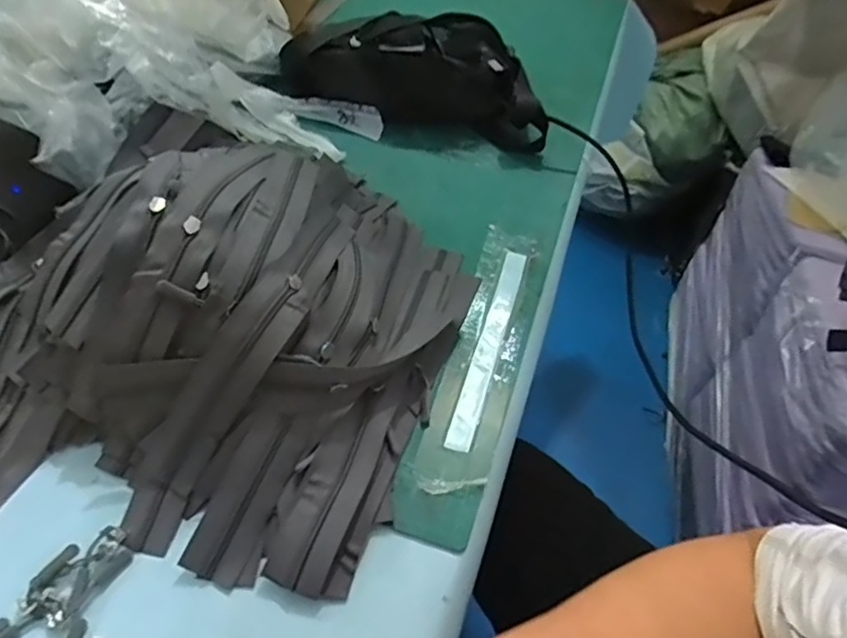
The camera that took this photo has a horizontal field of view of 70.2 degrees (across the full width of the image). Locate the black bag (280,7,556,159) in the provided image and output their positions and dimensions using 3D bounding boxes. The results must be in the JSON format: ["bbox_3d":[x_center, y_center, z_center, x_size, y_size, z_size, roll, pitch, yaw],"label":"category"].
[{"bbox_3d":[-0.002,-0.292,0.700,0.309,0.072,0.145,14,52,7],"label":"black bag"}]

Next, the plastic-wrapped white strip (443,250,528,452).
[{"bbox_3d":[0.056,0.016,0.509,0.021,0.005,0.211,10,50,16],"label":"plastic-wrapped white strip"}]

